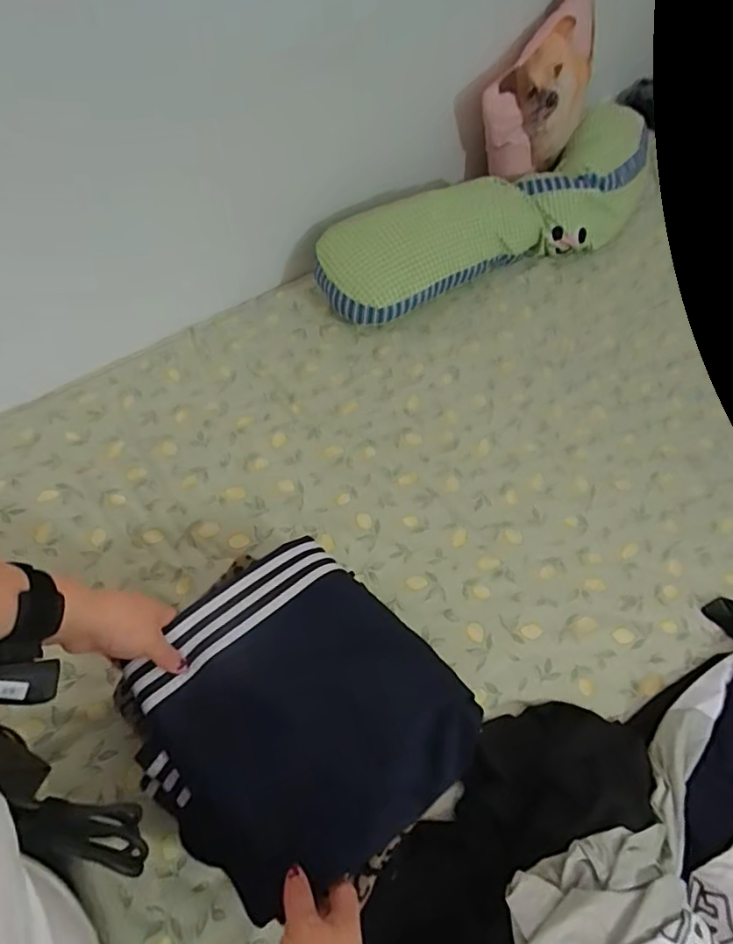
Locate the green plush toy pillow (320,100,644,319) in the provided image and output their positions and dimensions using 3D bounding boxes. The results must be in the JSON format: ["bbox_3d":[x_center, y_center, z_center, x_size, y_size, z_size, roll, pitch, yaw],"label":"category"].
[{"bbox_3d":[0.269,-0.478,1.013,0.772,0.140,0.235,-32,66,-22],"label":"green plush toy pillow"}]

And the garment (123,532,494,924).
[{"bbox_3d":[-0.070,0.223,0.508,0.262,0.101,0.278,-36,67,-23],"label":"garment"}]

